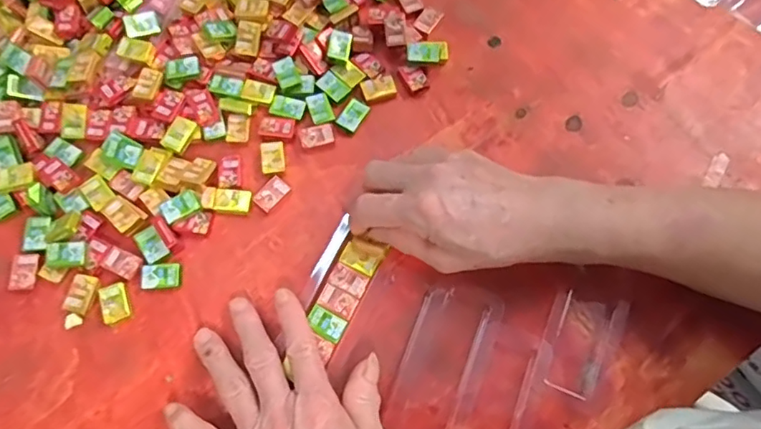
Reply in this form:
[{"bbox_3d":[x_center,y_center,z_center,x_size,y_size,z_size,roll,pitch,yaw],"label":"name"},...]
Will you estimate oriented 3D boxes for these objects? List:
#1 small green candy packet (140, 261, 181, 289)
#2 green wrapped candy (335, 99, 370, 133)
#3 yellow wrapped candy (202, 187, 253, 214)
[{"bbox_3d":[-0.151,0.042,0.387,0.026,0.007,0.019,-5,70,-3],"label":"small green candy packet"},{"bbox_3d":[-0.021,-0.076,0.430,0.017,0.004,0.024,33,73,10],"label":"green wrapped candy"},{"bbox_3d":[-0.110,-0.010,0.406,0.033,0.006,0.017,5,70,1],"label":"yellow wrapped candy"}]

